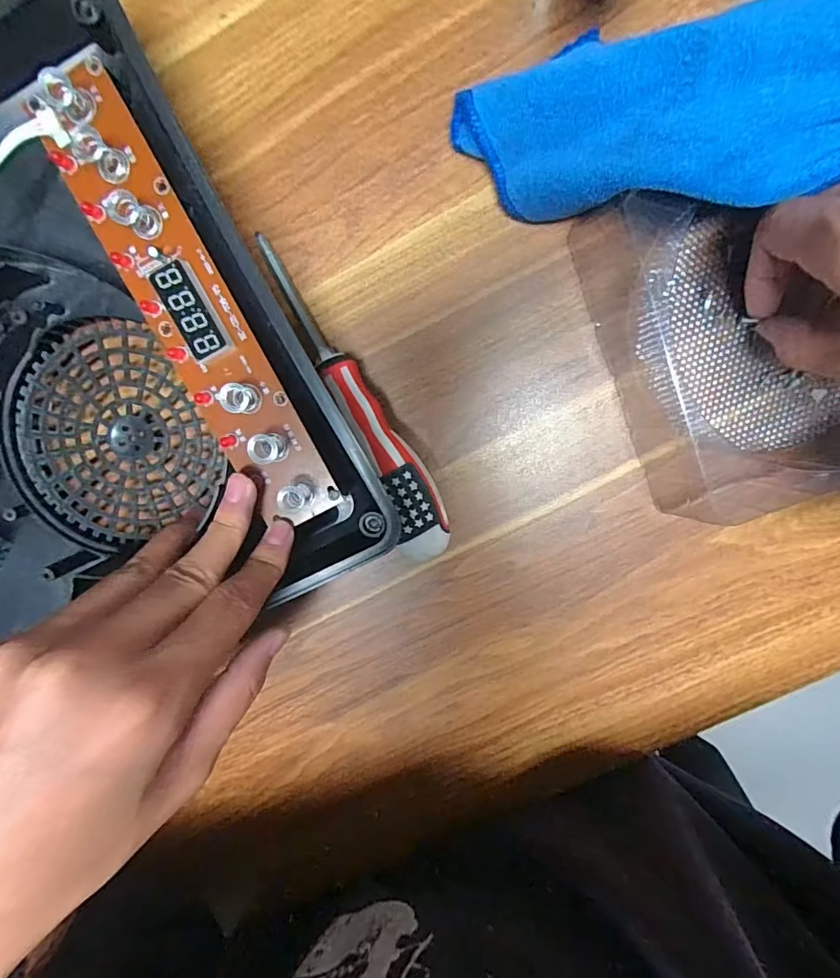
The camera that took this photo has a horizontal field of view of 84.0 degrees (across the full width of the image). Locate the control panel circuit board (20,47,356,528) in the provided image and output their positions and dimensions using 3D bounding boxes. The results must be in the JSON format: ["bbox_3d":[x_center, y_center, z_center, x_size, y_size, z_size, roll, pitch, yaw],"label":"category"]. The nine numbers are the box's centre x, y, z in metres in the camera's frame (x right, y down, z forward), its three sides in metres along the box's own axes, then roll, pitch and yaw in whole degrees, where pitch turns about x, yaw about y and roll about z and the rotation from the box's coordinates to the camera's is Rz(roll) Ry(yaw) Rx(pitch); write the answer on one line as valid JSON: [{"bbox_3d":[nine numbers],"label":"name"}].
[{"bbox_3d":[-0.099,-0.076,0.201,0.040,0.018,0.203,-27,98,5],"label":"control panel circuit board"}]

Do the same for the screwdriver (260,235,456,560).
[{"bbox_3d":[-0.031,-0.049,0.240,0.026,0.038,0.175,-25,98,5],"label":"screwdriver"}]

